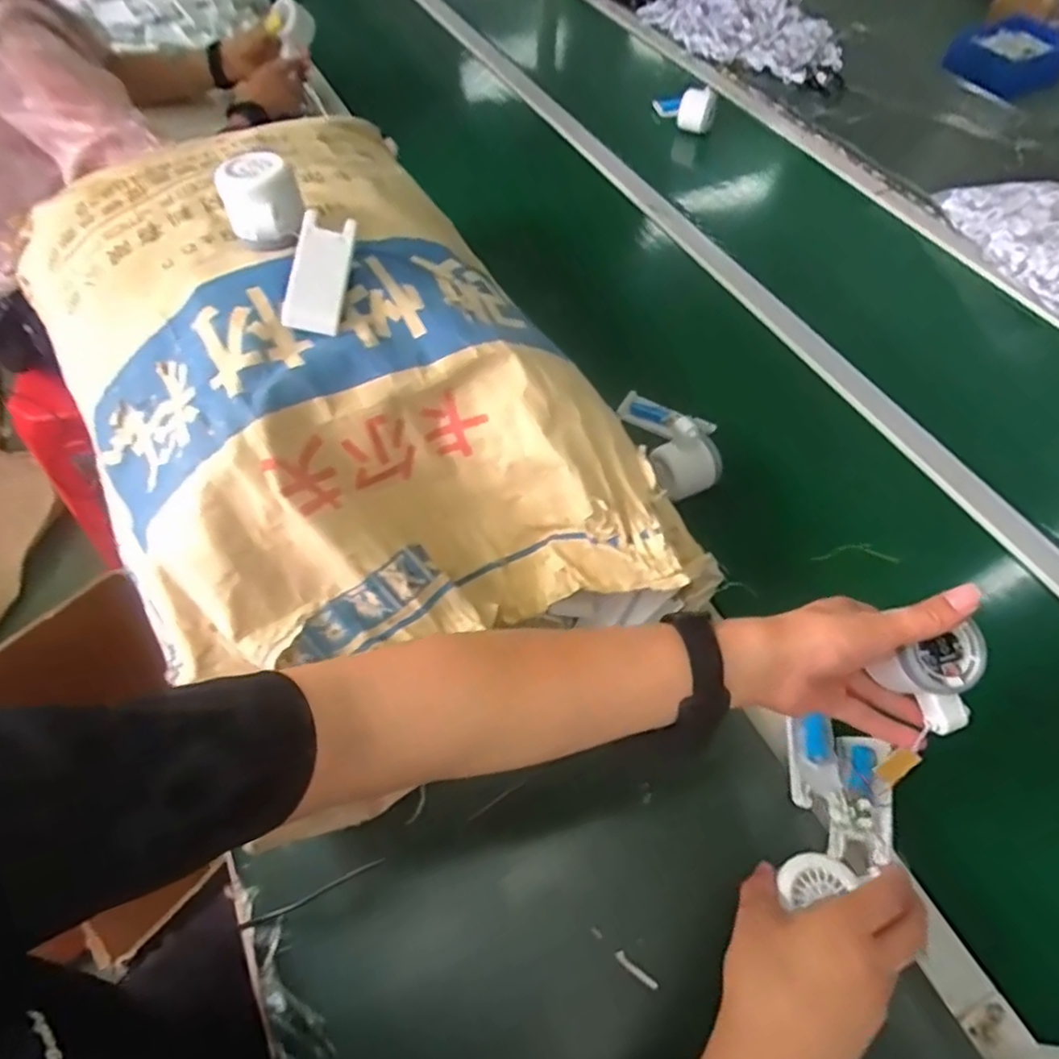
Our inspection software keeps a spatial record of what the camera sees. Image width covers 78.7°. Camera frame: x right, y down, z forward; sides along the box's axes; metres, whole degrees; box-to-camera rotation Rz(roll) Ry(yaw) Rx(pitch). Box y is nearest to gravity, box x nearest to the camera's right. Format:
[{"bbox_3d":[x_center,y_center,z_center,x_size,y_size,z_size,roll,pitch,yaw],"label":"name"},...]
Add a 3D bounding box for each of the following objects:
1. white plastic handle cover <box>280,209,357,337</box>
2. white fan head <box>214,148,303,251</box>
[{"bbox_3d":[-0.156,-0.191,0.477,0.042,0.024,0.096,4,73,2],"label":"white plastic handle cover"},{"bbox_3d":[-0.212,-0.257,0.509,0.054,0.047,0.068,-24,60,-16],"label":"white fan head"}]

